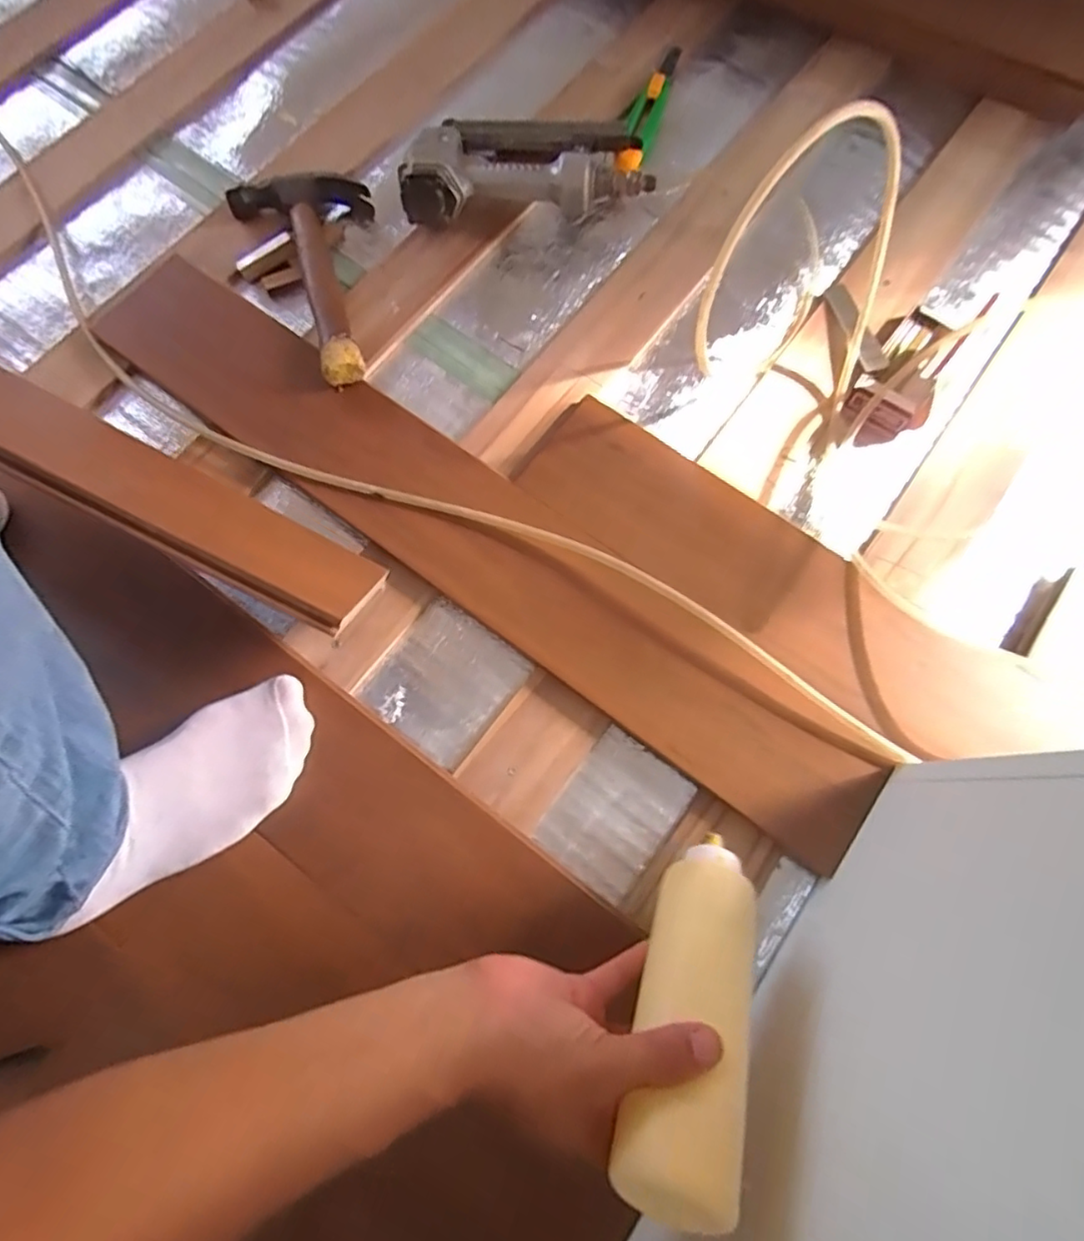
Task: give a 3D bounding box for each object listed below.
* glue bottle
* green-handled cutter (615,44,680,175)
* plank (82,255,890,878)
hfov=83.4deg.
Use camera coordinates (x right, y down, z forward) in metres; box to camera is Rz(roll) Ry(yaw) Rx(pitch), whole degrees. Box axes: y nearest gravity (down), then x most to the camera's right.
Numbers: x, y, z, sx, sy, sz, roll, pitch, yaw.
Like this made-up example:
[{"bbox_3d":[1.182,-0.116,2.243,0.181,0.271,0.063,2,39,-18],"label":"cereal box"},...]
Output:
[{"bbox_3d":[0.090,0.216,0.352,0.062,0.045,0.193,20,43,5],"label":"glue bottle"},{"bbox_3d":[0.120,-0.581,0.690,0.034,0.040,0.157,16,74,4],"label":"green-handled cutter"},{"bbox_3d":[-0.076,-0.084,0.553,0.818,0.021,0.120,36,79,9],"label":"plank"}]

